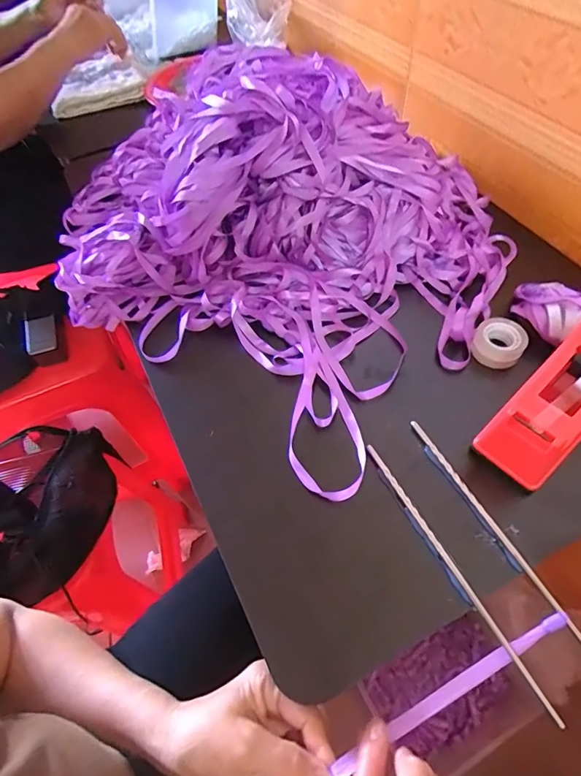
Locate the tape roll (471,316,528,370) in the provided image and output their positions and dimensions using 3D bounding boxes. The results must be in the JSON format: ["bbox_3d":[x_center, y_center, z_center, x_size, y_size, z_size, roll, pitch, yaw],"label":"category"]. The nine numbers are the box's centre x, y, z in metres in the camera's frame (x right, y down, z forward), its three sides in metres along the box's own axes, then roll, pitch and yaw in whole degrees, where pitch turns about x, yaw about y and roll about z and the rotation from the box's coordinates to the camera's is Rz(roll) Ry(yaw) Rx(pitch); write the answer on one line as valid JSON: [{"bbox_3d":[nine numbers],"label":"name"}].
[{"bbox_3d":[0.210,-0.047,0.449,0.045,0.025,0.047,-2,55,3],"label":"tape roll"}]

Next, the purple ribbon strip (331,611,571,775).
[{"bbox_3d":[0.074,0.231,0.302,0.274,0.017,0.011,-31,59,-4],"label":"purple ribbon strip"}]

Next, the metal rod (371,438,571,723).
[{"bbox_3d":[0.122,0.134,0.341,0.007,0.006,0.221,-25,57,-13],"label":"metal rod"}]

